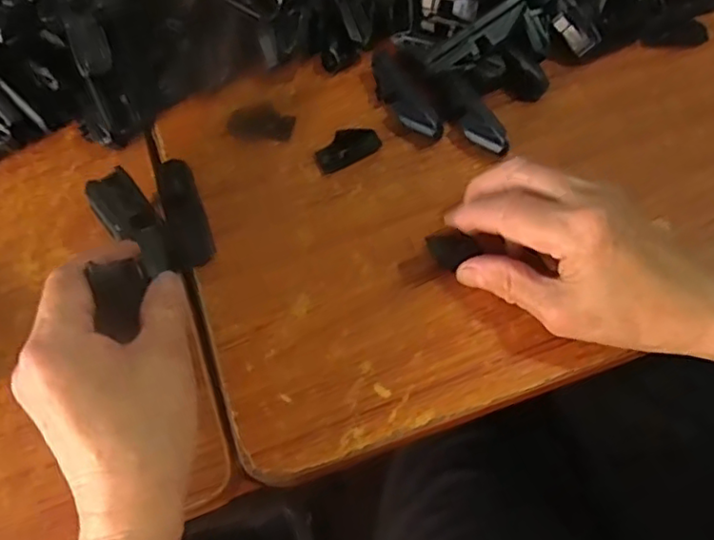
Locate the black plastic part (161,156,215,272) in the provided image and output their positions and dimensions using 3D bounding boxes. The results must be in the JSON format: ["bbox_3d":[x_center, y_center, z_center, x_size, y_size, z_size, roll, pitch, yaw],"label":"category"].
[{"bbox_3d":[-0.105,-0.037,0.377,0.021,0.022,0.073,-18,67,-5],"label":"black plastic part"}]

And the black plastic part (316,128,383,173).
[{"bbox_3d":[-0.006,-0.078,0.391,0.042,0.008,0.023,-28,68,-9],"label":"black plastic part"}]

